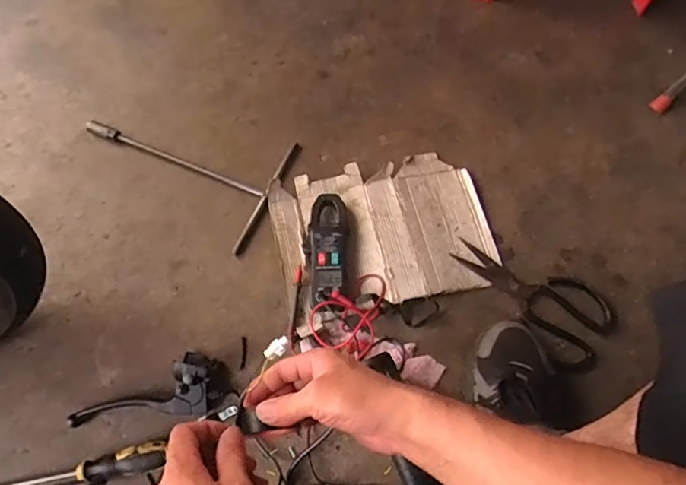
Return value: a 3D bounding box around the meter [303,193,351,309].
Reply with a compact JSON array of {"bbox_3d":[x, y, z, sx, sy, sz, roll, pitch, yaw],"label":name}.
[{"bbox_3d":[-0.021,0.009,0.687,0.057,0.027,0.158,-2,67,0],"label":"meter"}]

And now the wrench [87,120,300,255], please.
[{"bbox_3d":[-0.241,-0.125,0.751,0.301,0.018,0.187,23,69,10],"label":"wrench"}]

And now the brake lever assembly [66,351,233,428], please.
[{"bbox_3d":[-0.234,0.171,0.610,0.184,0.053,0.074,-5,67,-1],"label":"brake lever assembly"}]

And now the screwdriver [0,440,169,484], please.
[{"bbox_3d":[-0.369,0.279,0.584,0.321,0.026,0.030,-11,67,-4],"label":"screwdriver"}]

